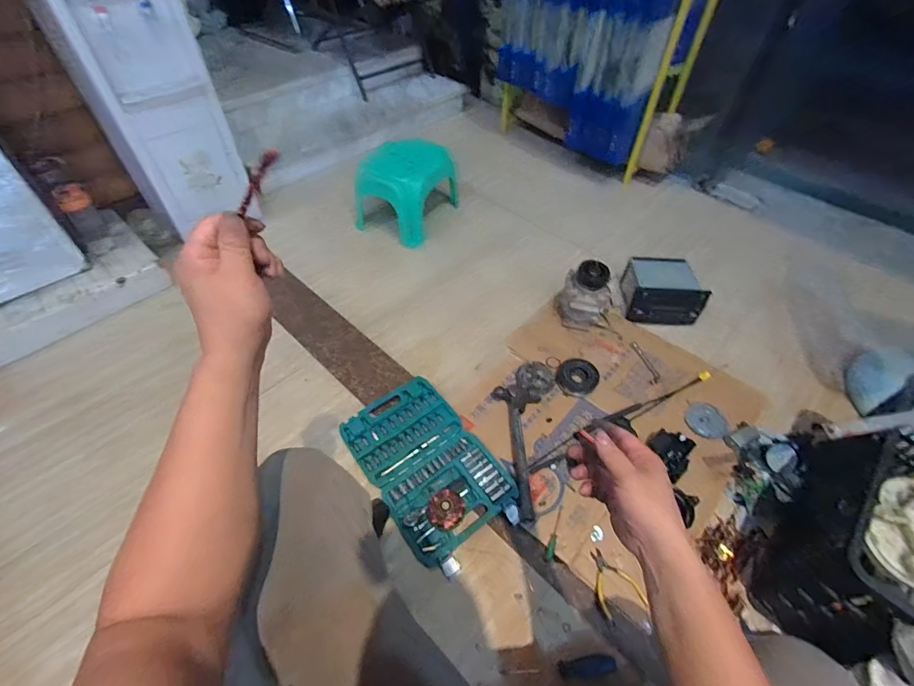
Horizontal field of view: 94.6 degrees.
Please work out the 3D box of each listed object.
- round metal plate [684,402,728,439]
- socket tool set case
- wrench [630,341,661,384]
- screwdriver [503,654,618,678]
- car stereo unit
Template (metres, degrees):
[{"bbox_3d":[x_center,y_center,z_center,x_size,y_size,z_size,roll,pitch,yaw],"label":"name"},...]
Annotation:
[{"bbox_3d":[0.622,0.187,1.048,0.114,0.009,0.096,-31,57,-24],"label":"round metal plate"},{"bbox_3d":[-0.069,0.263,0.949,0.247,0.053,0.413,-29,56,-23],"label":"socket tool set case"},{"bbox_3d":[0.520,0.049,1.160,0.023,0.006,0.139,-10,49,-11],"label":"wrench"},{"bbox_3d":[0.176,0.565,0.725,0.193,0.021,0.029,-5,50,-5],"label":"screwdriver"},{"bbox_3d":[0.626,-0.161,1.271,0.214,0.131,0.161,7,50,5],"label":"car stereo unit"}]

